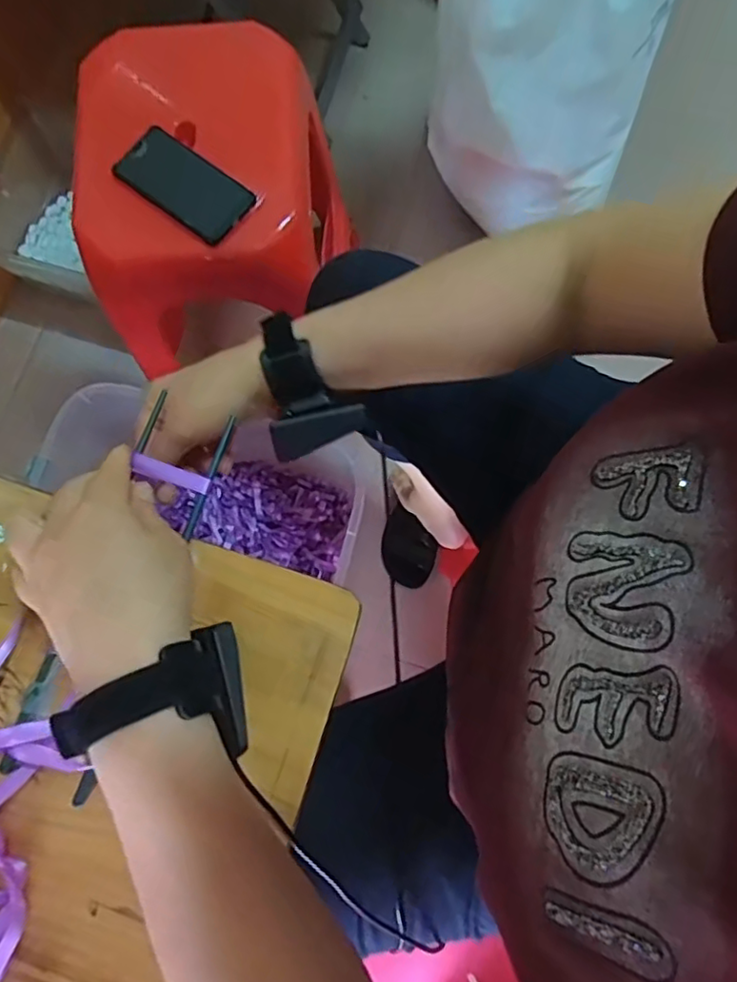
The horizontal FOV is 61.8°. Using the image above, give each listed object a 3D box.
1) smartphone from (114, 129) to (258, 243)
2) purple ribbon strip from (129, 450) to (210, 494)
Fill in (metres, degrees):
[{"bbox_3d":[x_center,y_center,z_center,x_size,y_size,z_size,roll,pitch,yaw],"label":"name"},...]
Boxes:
[{"bbox_3d":[-0.204,-0.339,0.675,0.151,0.012,0.074,38,82,8],"label":"smartphone"},{"bbox_3d":[-0.122,-0.011,0.379,0.048,0.005,0.011,20,80,1],"label":"purple ribbon strip"}]

